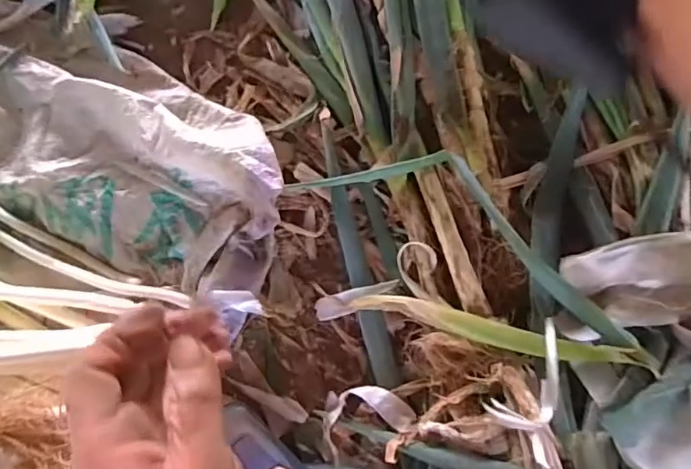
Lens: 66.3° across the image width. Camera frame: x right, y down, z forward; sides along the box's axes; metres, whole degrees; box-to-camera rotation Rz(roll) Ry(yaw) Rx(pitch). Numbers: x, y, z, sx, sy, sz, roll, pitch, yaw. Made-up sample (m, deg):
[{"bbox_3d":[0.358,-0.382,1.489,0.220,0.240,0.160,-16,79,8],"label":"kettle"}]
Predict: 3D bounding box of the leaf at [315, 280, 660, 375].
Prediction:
[{"bbox_3d":[0.147,0.110,0.648,0.397,0.044,0.060,10,82,22],"label":"leaf"}]

